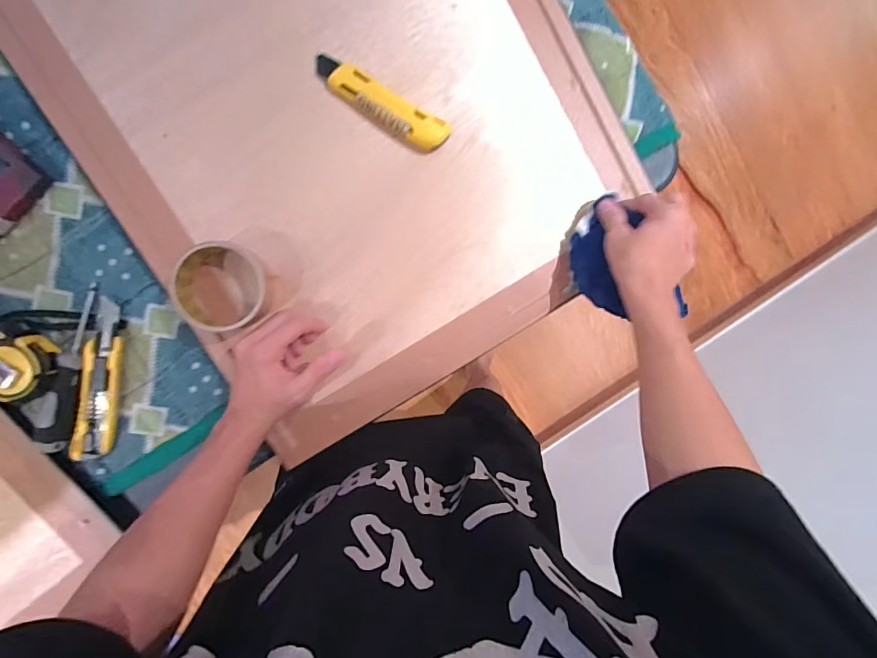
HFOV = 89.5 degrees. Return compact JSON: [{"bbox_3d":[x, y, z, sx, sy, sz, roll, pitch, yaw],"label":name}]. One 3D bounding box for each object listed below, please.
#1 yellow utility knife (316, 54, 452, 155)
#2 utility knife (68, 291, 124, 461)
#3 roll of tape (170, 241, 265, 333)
[{"bbox_3d":[-0.058,-0.229,0.451,0.145,0.023,0.036,30,91,-8],"label":"yellow utility knife"},{"bbox_3d":[-0.345,0.053,0.452,0.034,0.013,0.163,9,93,-9],"label":"utility knife"},{"bbox_3d":[-0.211,-0.040,0.435,0.081,0.048,0.084,-1,95,-6],"label":"roll of tape"}]

